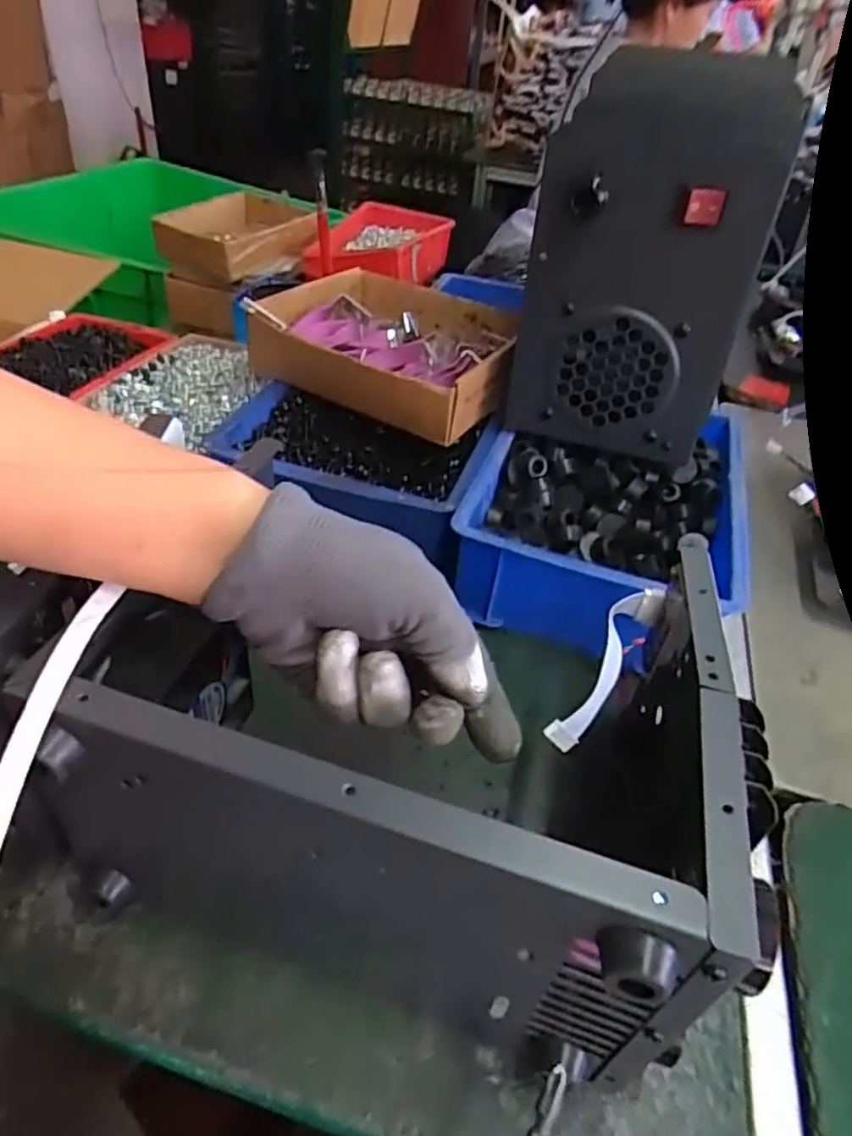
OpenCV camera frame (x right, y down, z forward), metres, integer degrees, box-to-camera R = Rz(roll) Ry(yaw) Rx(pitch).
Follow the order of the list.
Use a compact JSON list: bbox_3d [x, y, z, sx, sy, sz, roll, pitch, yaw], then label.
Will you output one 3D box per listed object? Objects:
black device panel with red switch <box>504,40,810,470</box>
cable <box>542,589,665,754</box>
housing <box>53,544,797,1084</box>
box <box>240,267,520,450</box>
[{"bbox_3d":[0.156,-0.234,0.528,0.148,0.261,0.166,10,39,4],"label":"black device panel with red switch"},{"bbox_3d":[0.095,0.052,0.359,0.021,0.021,0.102,26,61,22],"label":"cable"},{"bbox_3d":[0.002,0.088,0.332,0.255,0.148,0.195,15,40,11],"label":"housing"},{"bbox_3d":[-0.026,-0.201,0.618,0.216,0.057,0.187,26,43,22],"label":"box"}]

